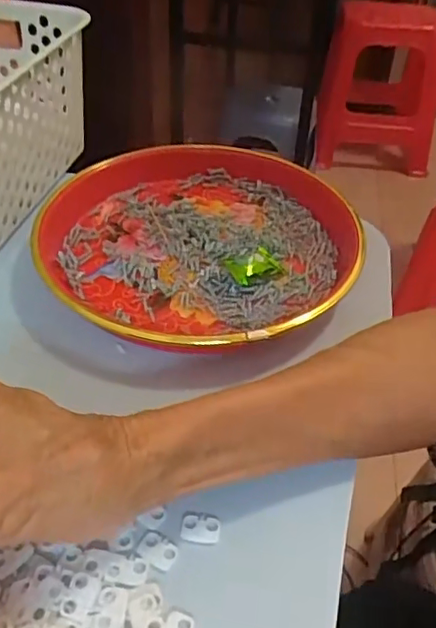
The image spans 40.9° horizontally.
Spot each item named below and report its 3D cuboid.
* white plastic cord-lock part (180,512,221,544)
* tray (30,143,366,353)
[{"bbox_3d":[-0.008,0.098,0.271,0.018,0.004,0.014,7,42,3],"label":"white plastic cord-lock part"},{"bbox_3d":[-0.011,-0.050,0.403,0.210,0.032,0.210,-15,45,-20],"label":"tray"}]

